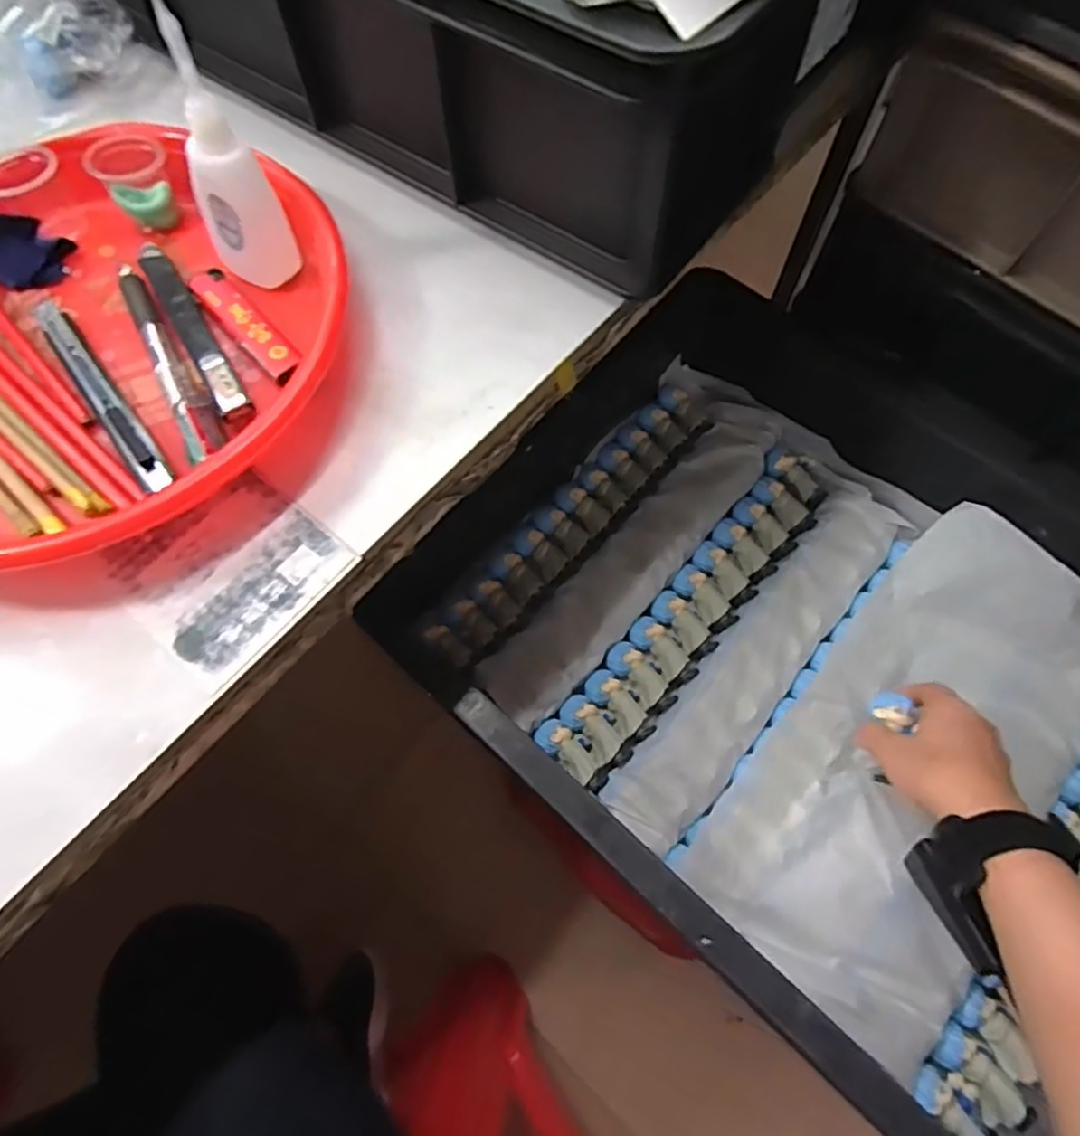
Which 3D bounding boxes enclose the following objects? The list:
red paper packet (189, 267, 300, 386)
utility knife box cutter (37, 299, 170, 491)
[{"bbox_3d":[-0.144,-0.120,0.324,0.017,0.008,0.076,-40,72,-15],"label":"red paper packet"},{"bbox_3d":[-0.208,-0.084,0.310,0.014,0.006,0.135,-36,71,-14],"label":"utility knife box cutter"}]

